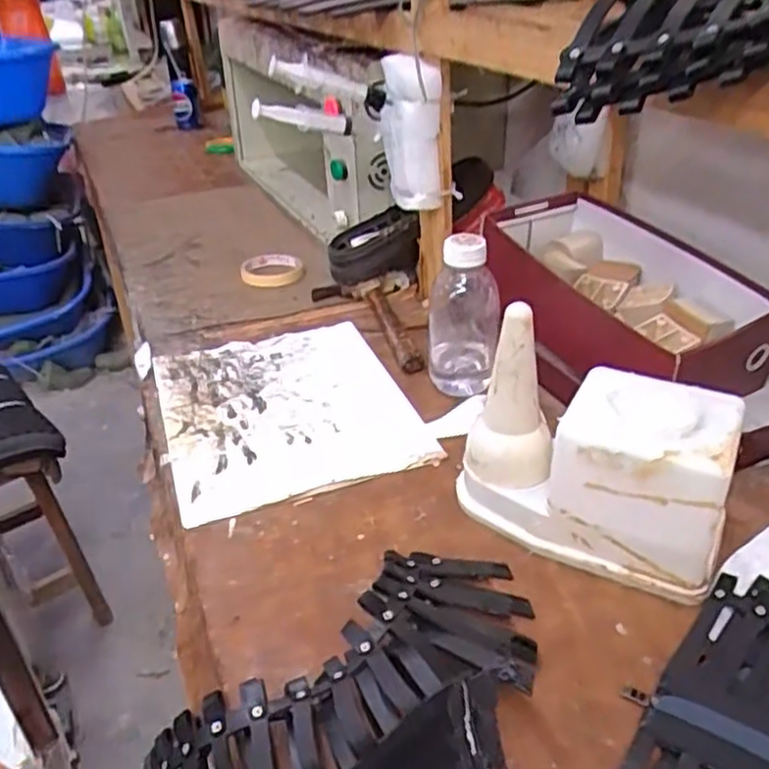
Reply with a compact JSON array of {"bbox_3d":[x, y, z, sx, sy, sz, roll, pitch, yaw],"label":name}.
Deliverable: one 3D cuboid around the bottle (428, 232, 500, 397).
[{"bbox_3d":[0.079,-0.081,0.734,0.071,0.152,0.078,2,32,7],"label":"bottle"}]

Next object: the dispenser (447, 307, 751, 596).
[{"bbox_3d":[0.154,0.044,0.541,0.198,0.145,0.105,16,36,27],"label":"dispenser"}]

